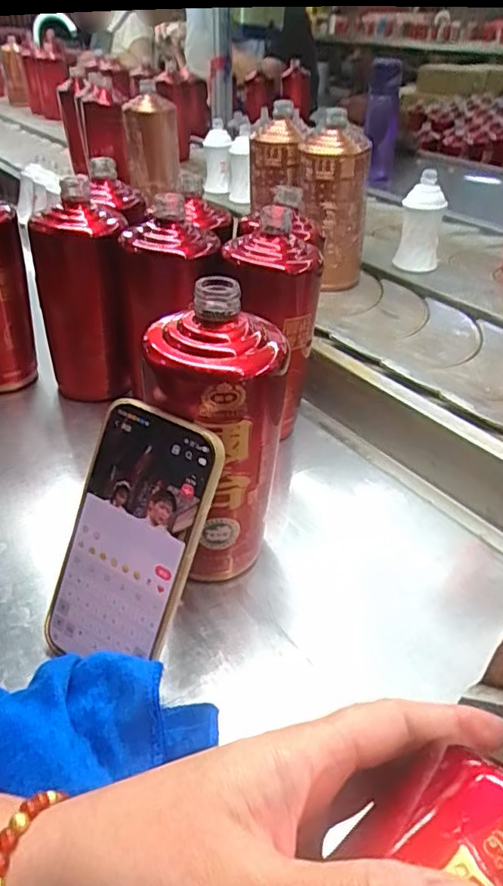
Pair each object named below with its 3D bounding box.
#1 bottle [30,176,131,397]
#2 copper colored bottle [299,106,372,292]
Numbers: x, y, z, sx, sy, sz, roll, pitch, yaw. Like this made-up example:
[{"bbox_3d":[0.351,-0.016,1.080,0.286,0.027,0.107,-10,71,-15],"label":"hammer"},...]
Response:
[{"bbox_3d":[-0.163,-0.141,0.569,0.086,0.204,0.089,-14,40,-19],"label":"bottle"},{"bbox_3d":[0.098,-0.286,0.701,0.085,0.205,0.081,5,38,4],"label":"copper colored bottle"}]

